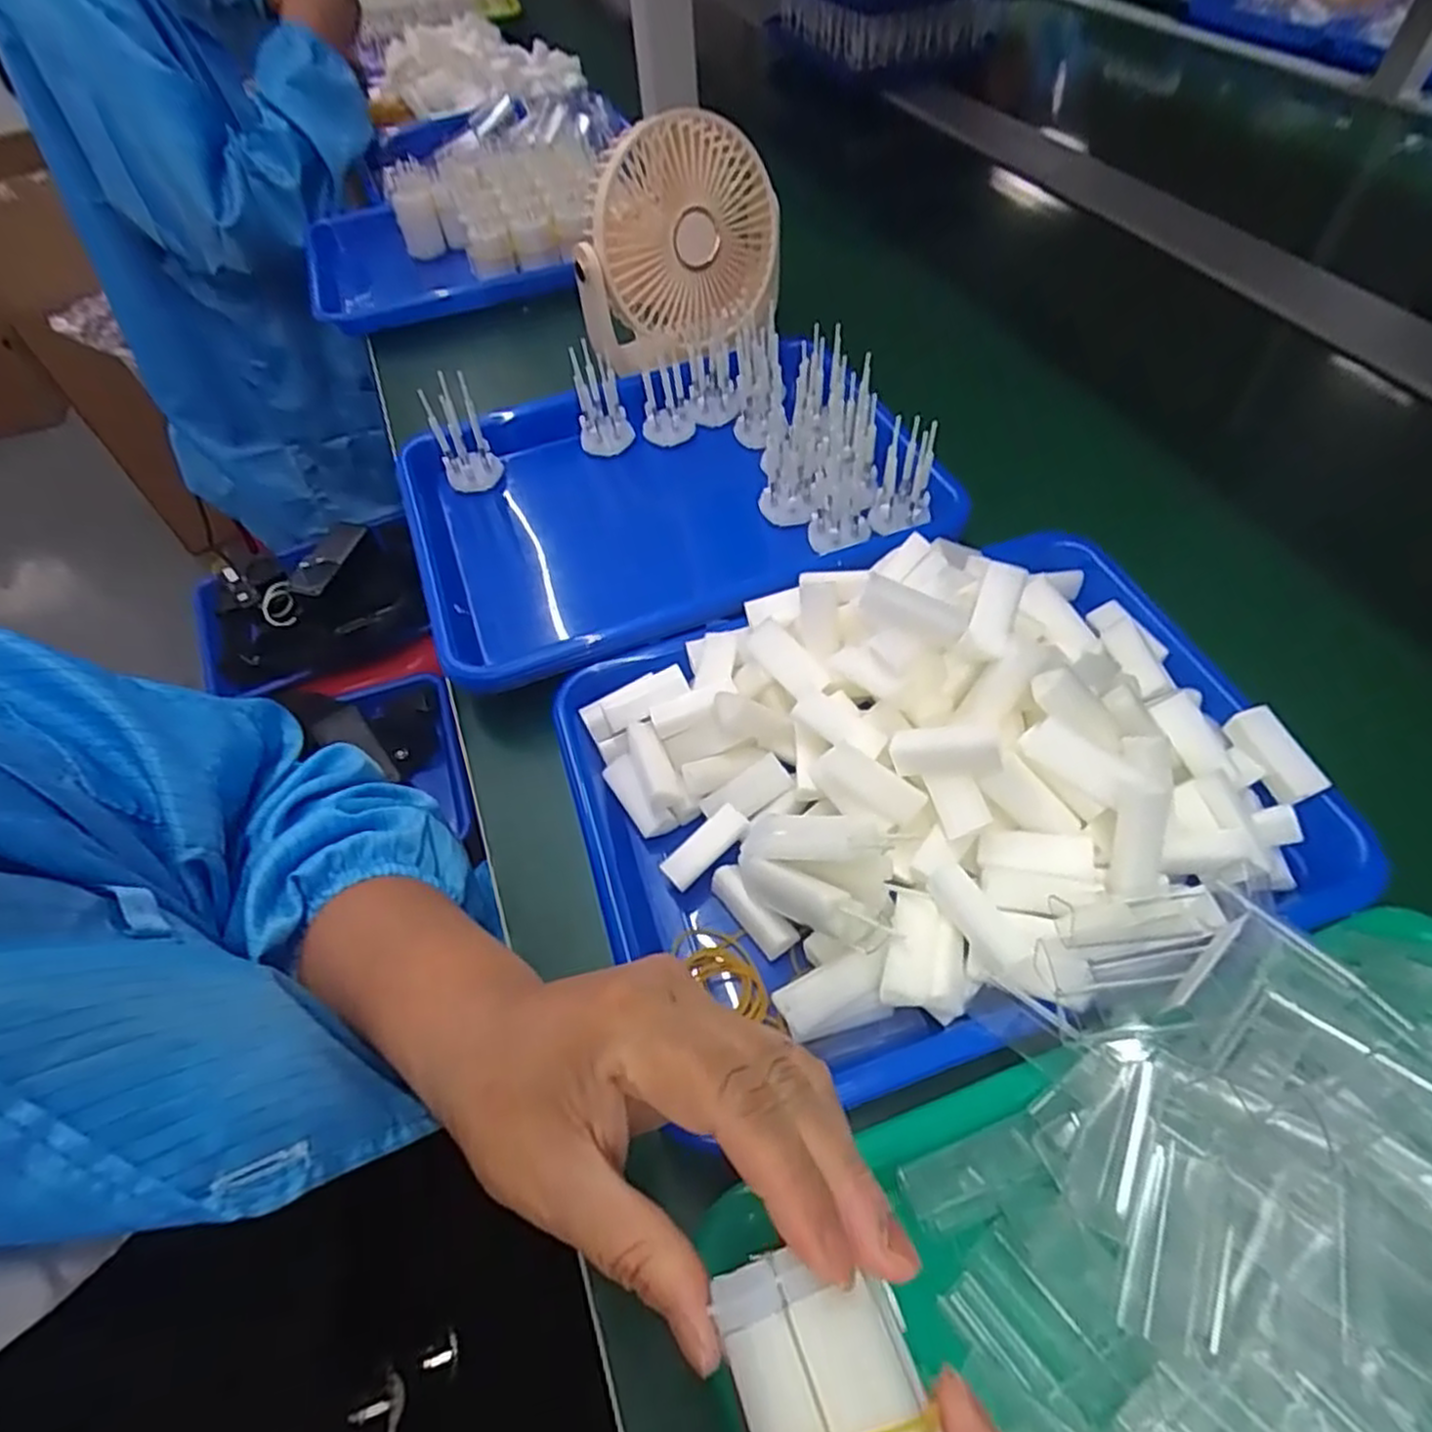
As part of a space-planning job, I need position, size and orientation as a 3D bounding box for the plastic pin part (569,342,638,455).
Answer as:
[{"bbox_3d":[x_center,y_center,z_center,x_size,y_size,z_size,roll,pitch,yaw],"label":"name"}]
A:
[{"bbox_3d":[-0.085,-0.230,0.545,0.036,0.075,0.029,-17,54,-8],"label":"plastic pin part"}]

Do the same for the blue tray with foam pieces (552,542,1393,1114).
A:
[{"bbox_3d":[0.099,0.016,0.350,0.327,0.099,0.245,-16,54,-8],"label":"blue tray with foam pieces"}]

